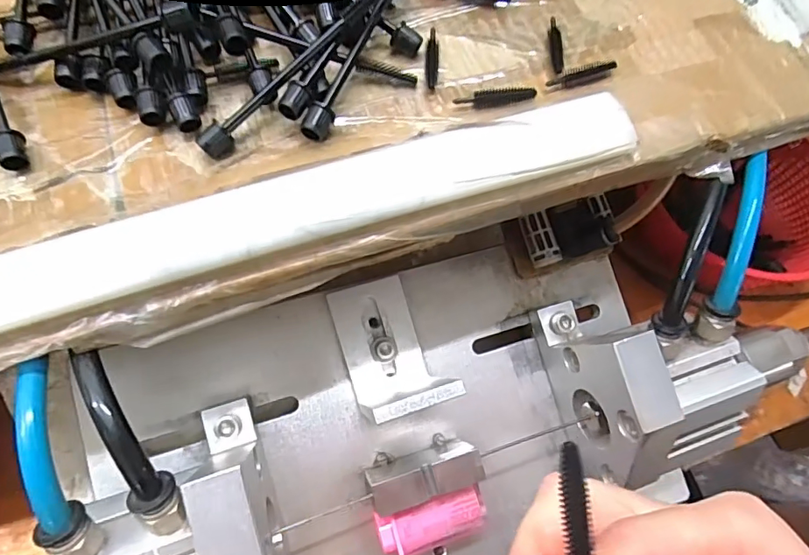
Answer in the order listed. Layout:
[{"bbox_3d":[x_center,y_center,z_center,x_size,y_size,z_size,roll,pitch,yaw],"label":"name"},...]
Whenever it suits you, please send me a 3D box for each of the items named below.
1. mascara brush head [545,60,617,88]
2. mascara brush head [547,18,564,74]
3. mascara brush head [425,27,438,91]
[{"bbox_3d":[0.077,-0.087,0.211,0.037,0.005,0.008,-24,65,-16],"label":"mascara brush head"},{"bbox_3d":[0.066,-0.102,0.216,0.006,0.005,0.034,8,61,0],"label":"mascara brush head"},{"bbox_3d":[0.012,-0.094,0.211,0.005,0.005,0.031,2,61,-2],"label":"mascara brush head"}]

